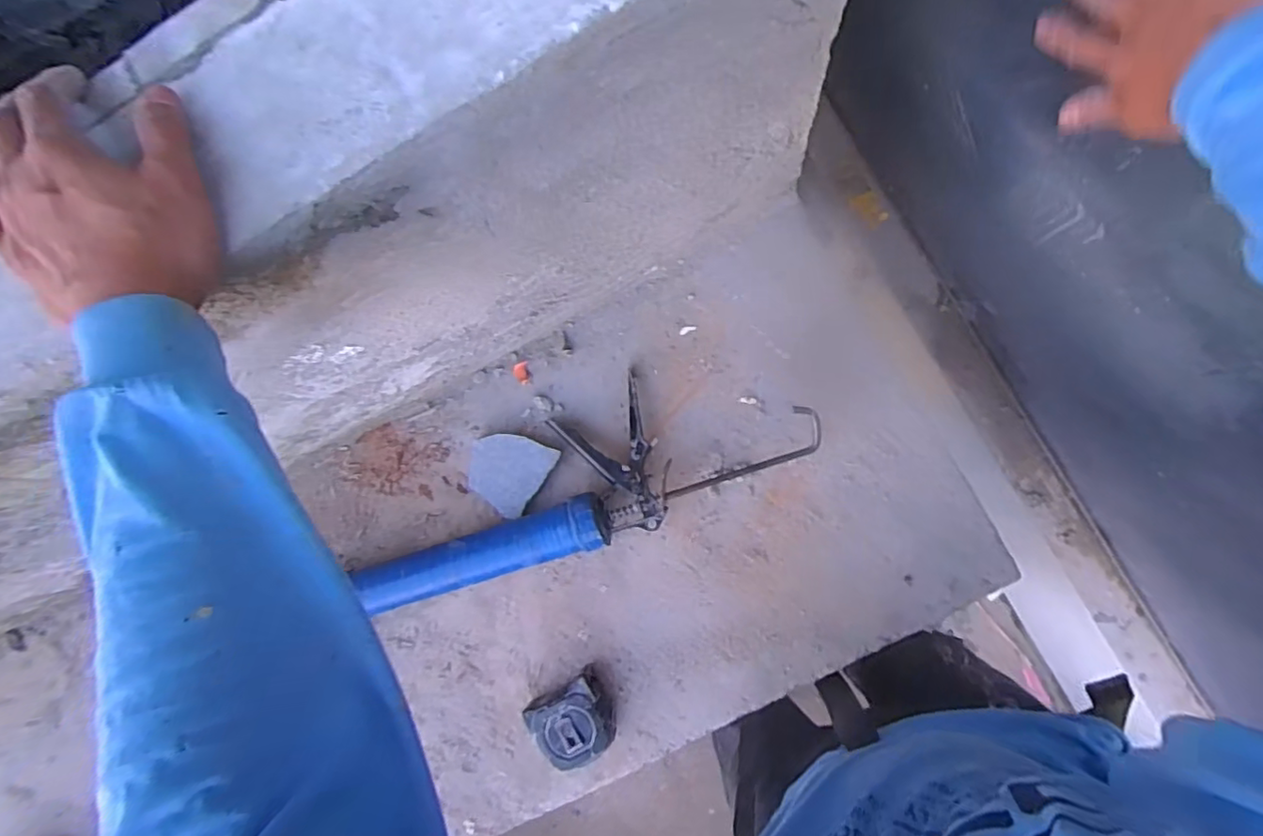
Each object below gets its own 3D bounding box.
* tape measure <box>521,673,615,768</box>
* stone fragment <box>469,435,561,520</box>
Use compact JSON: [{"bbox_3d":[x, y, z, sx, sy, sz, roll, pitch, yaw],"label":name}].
[{"bbox_3d":[-0.061,0.320,0.657,0.073,0.045,0.074,-31,83,5],"label":"tape measure"},{"bbox_3d":[-0.139,0.057,0.690,0.088,0.018,0.088,30,92,8],"label":"stone fragment"}]

